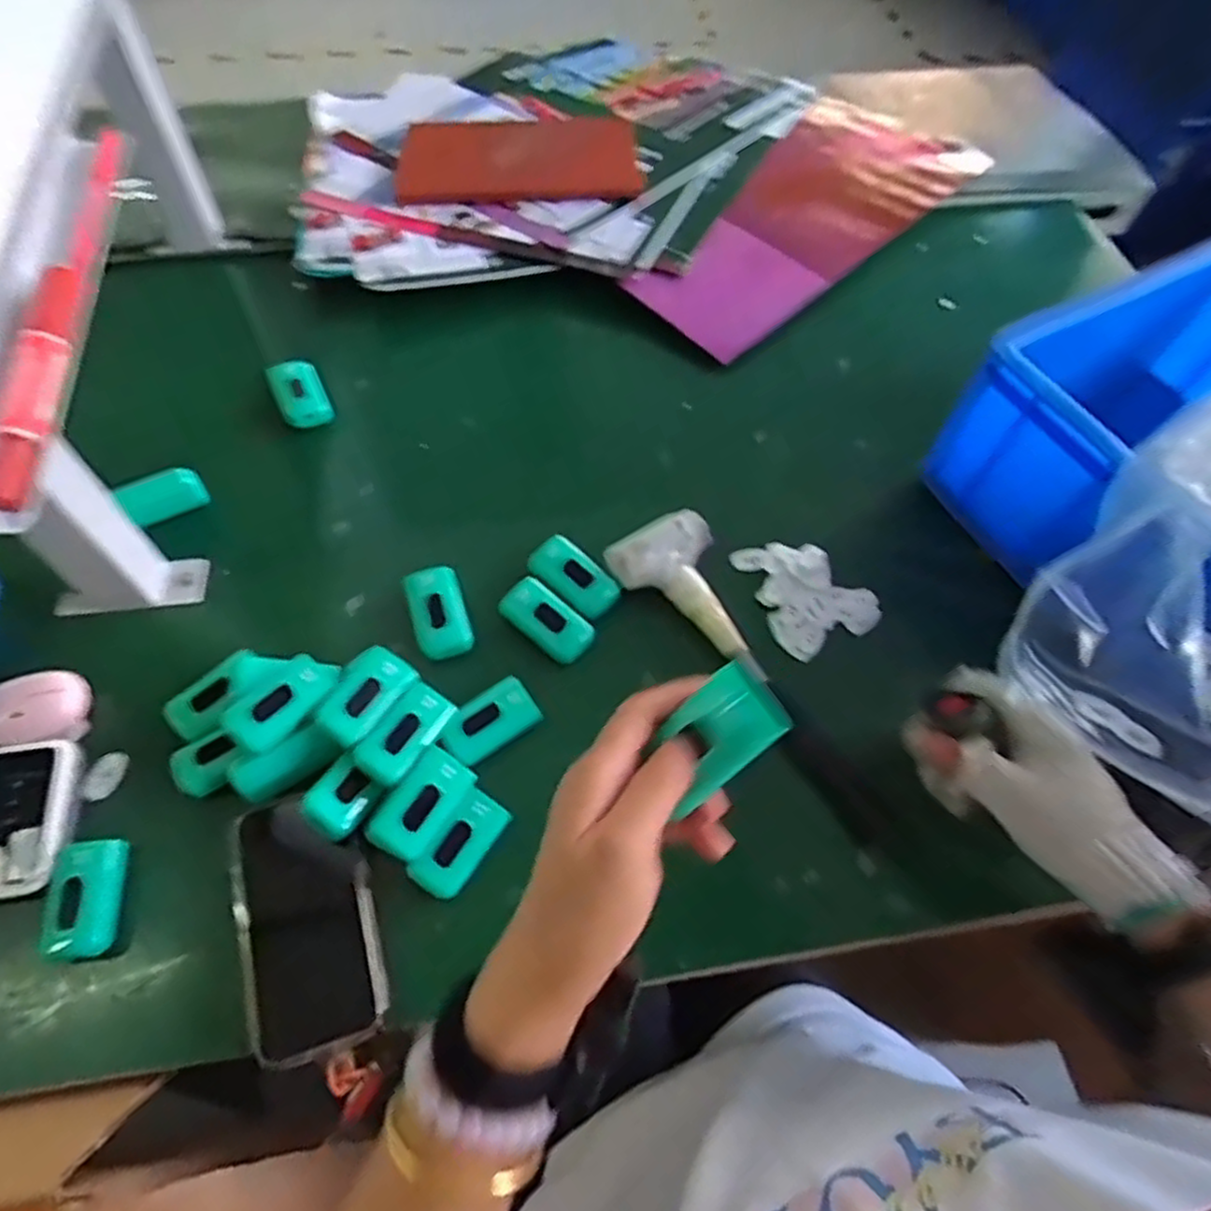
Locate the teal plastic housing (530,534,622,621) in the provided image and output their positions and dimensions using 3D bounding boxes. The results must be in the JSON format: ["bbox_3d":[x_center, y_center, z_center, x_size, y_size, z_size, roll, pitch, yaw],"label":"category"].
[{"bbox_3d":[-0.025,-0.025,0.563,0.074,0.015,0.035,36,64,17],"label":"teal plastic housing"}]

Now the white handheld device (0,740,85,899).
[{"bbox_3d":[-0.379,0.138,0.473,0.065,0.019,0.099,-6,60,-7],"label":"white handheld device"}]

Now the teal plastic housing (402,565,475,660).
[{"bbox_3d":[-0.124,0.003,0.546,0.041,0.023,0.070,-16,62,-12],"label":"teal plastic housing"}]

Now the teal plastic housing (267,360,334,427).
[{"bbox_3d":[-0.276,-0.192,0.665,0.043,0.025,0.062,-24,64,-16],"label":"teal plastic housing"}]

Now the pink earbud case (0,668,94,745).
[{"bbox_3d":[-0.395,0.073,0.508,0.067,0.024,0.050,-13,61,-11],"label":"pink earbud case"}]

